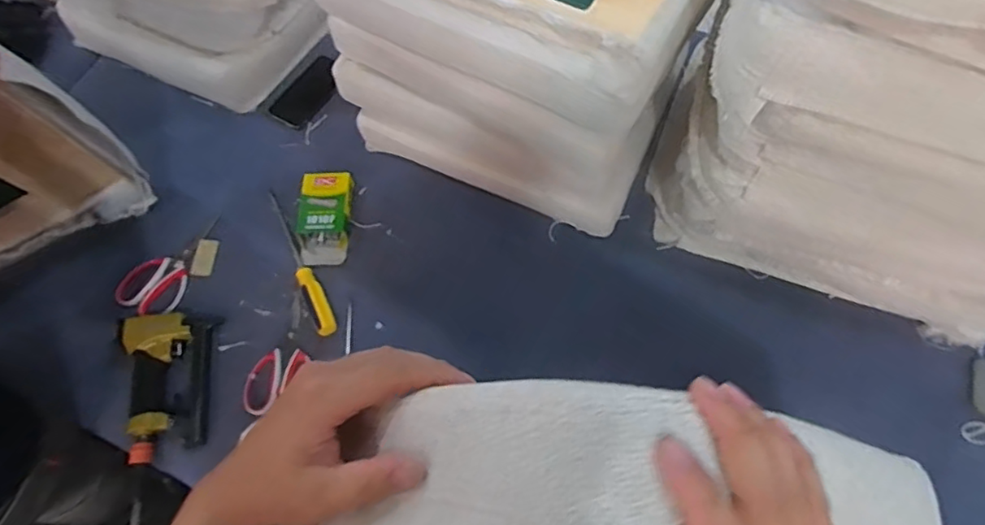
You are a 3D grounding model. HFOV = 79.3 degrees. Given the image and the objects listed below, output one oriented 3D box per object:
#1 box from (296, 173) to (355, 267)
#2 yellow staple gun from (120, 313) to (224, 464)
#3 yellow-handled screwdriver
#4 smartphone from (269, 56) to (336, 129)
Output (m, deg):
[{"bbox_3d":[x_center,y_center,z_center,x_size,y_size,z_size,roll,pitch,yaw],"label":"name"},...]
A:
[{"bbox_3d":[-0.274,-0.072,0.973,0.082,0.037,0.152,0,64,4],"label":"box"},{"bbox_3d":[-0.477,0.177,0.865,0.124,0.044,0.210,-8,64,0],"label":"yellow staple gun"},{"bbox_3d":[-0.317,-0.009,0.945,0.036,0.040,0.295,-29,65,-10],"label":"yellow-handled screwdriver"},{"bbox_3d":[-0.340,-0.317,1.096,0.083,0.015,0.145,30,70,17],"label":"smartphone"}]

